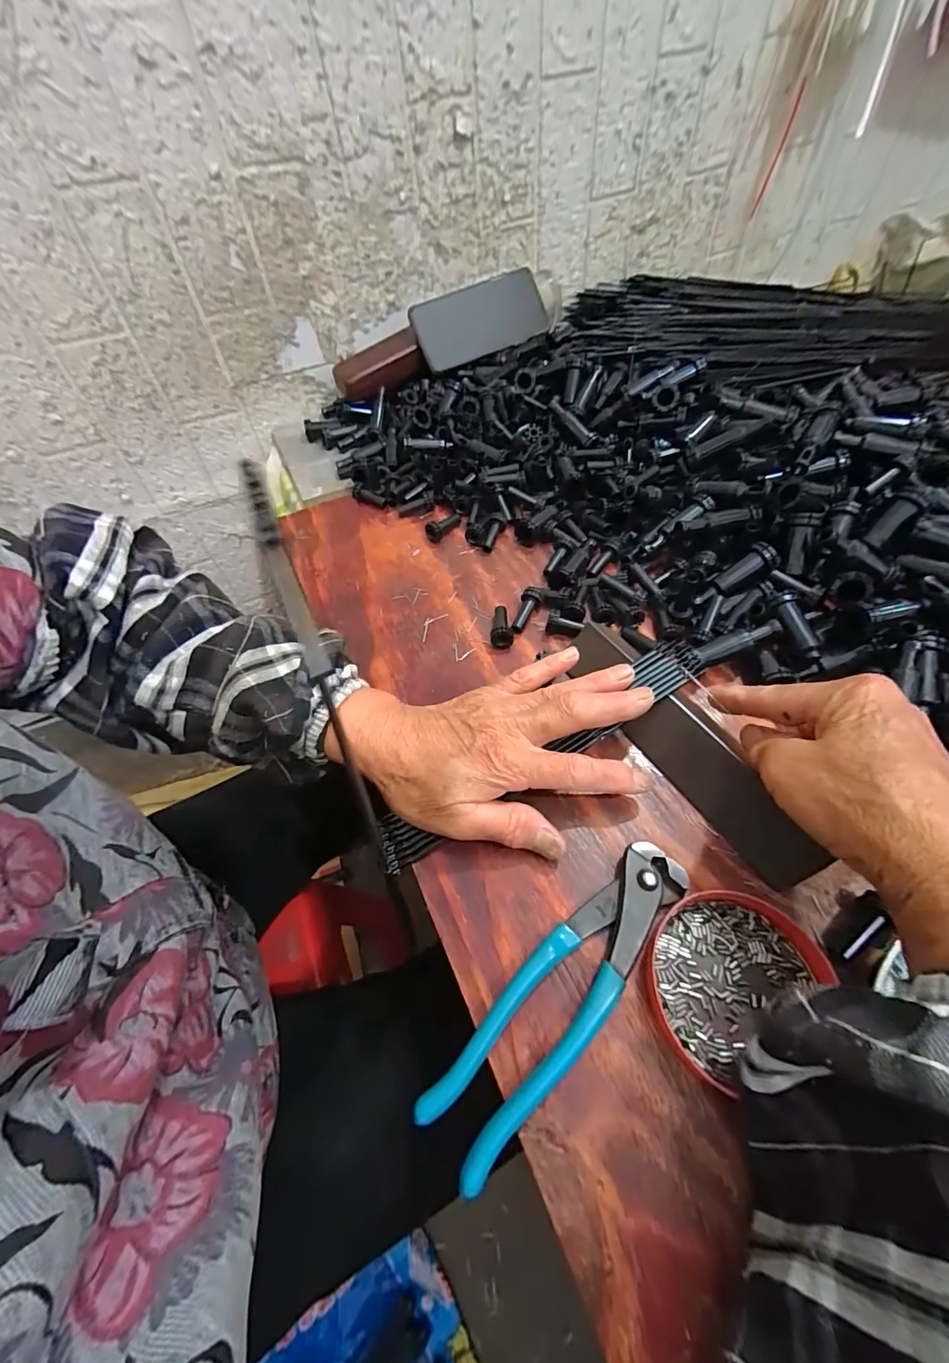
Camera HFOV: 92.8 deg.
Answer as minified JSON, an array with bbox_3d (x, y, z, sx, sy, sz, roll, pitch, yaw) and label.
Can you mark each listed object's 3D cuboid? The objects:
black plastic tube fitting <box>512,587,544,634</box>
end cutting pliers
[{"bbox_3d":[0.041,-0.056,0.363,0.016,0.013,0.043,21,73,17],"label":"black plastic tube fitting"},{"bbox_3d":[0.044,0.145,0.216,0.160,0.014,0.038,-39,61,-22],"label":"end cutting pliers"}]

